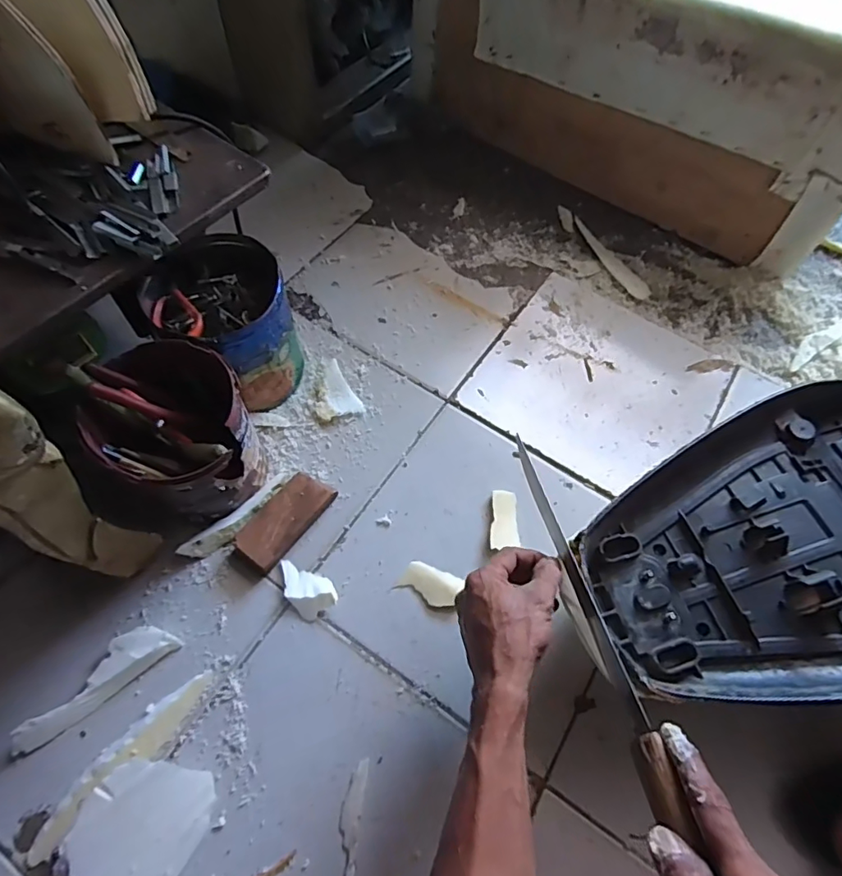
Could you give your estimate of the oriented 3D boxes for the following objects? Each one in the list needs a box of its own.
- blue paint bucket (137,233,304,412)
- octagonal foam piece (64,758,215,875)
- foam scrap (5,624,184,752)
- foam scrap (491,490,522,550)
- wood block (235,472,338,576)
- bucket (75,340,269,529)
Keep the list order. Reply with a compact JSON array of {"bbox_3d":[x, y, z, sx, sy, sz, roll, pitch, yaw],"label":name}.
[{"bbox_3d":[-0.221,-0.128,0.618,0.150,0.152,0.144,37,66,15],"label":"blue paint bucket"},{"bbox_3d":[-0.238,0.331,0.439,0.098,0.009,0.101,29,70,-15],"label":"octagonal foam piece"},{"bbox_3d":[-0.308,0.229,0.493,0.144,0.024,0.040,-36,70,-20],"label":"foam scrap"},{"bbox_3d":[0.095,0.093,0.599,0.033,0.004,0.068,-1,62,-4],"label":"foam scrap"},{"bbox_3d":[-0.149,0.091,0.577,0.052,0.028,0.113,36,66,15],"label":"wood block"},{"bbox_3d":[-0.246,0.004,0.543,0.140,0.144,0.146,1,62,-3],"label":"bucket"}]

